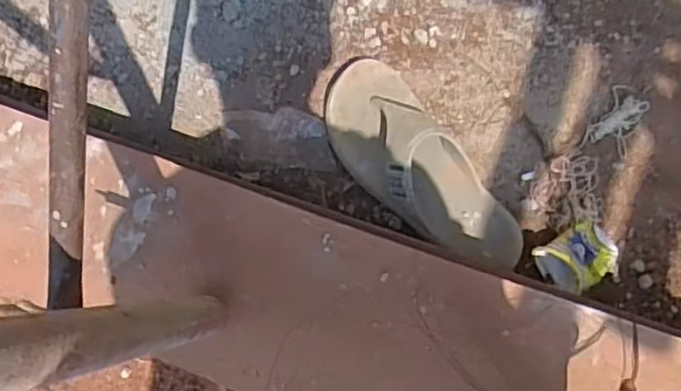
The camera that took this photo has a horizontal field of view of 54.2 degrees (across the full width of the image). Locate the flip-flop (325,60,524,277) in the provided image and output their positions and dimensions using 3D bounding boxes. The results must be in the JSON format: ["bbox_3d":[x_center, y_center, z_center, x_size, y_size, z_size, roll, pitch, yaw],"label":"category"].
[{"bbox_3d":[0.086,-0.032,0.776,0.116,0.079,0.294,-35,81,-2],"label":"flip-flop"}]

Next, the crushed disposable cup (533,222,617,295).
[{"bbox_3d":[0.278,0.073,0.763,0.083,0.066,0.069,-30,81,-1],"label":"crushed disposable cup"}]

